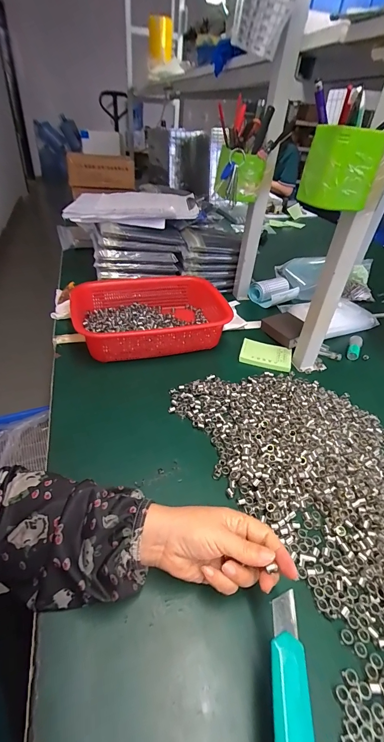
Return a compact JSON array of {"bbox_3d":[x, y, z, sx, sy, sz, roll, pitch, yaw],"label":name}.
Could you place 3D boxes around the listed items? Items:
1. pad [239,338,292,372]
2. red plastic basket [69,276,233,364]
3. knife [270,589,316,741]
[{"bbox_3d":[0.142,-0.032,0.611,0.095,0.013,0.069,14,39,9],"label":"pad"},{"bbox_3d":[-0.069,-0.105,0.626,0.304,0.072,0.208,-7,41,-16],"label":"red plastic basket"},{"bbox_3d":[0.068,0.230,0.208,0.025,0.014,0.141,9,41,2],"label":"knife"}]

